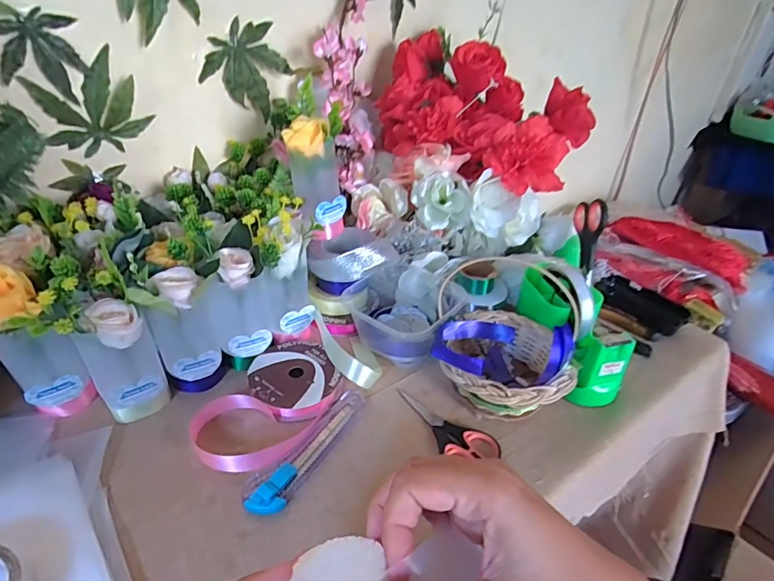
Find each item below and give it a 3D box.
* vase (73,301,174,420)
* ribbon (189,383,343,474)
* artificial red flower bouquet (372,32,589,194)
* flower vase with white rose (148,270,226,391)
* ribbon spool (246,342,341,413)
[{"bbox_3d":[-0.241,0.066,0.423,0.044,0.114,0.057,31,44,35],"label":"vase"},{"bbox_3d":[-0.106,0.127,0.428,0.142,0.030,0.068,-9,36,-17],"label":"ribbon"},{"bbox_3d":[0.120,-0.234,0.592,0.257,0.129,0.151,22,38,25],"label":"artificial red flower bouquet"},{"bbox_3d":[-0.197,0.044,0.449,0.054,0.126,0.045,-10,36,-17],"label":"flower vase with white rose"},{"bbox_3d":[-0.098,0.090,0.474,0.083,0.033,0.095,-17,42,-31],"label":"ribbon spool"}]

